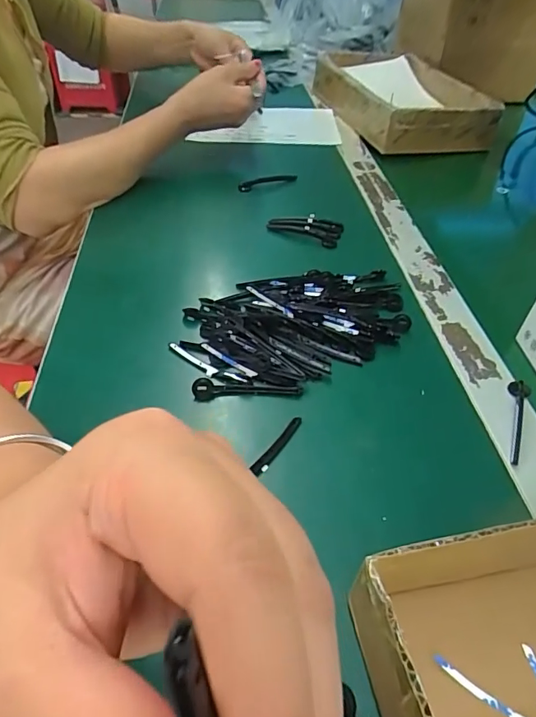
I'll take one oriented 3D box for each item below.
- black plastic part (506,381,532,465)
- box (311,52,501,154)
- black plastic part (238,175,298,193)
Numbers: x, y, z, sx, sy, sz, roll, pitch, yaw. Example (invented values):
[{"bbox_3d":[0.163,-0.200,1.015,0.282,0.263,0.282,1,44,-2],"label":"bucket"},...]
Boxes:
[{"bbox_3d":[0.166,0.041,0.310,0.013,0.005,0.071,18,47,15],"label":"black plastic part"},{"bbox_3d":[0.201,-0.397,0.701,0.193,0.058,0.267,-14,47,-13],"label":"box"},{"bbox_3d":[0.001,-0.205,0.547,0.071,0.013,0.012,-16,47,-14],"label":"black plastic part"}]

